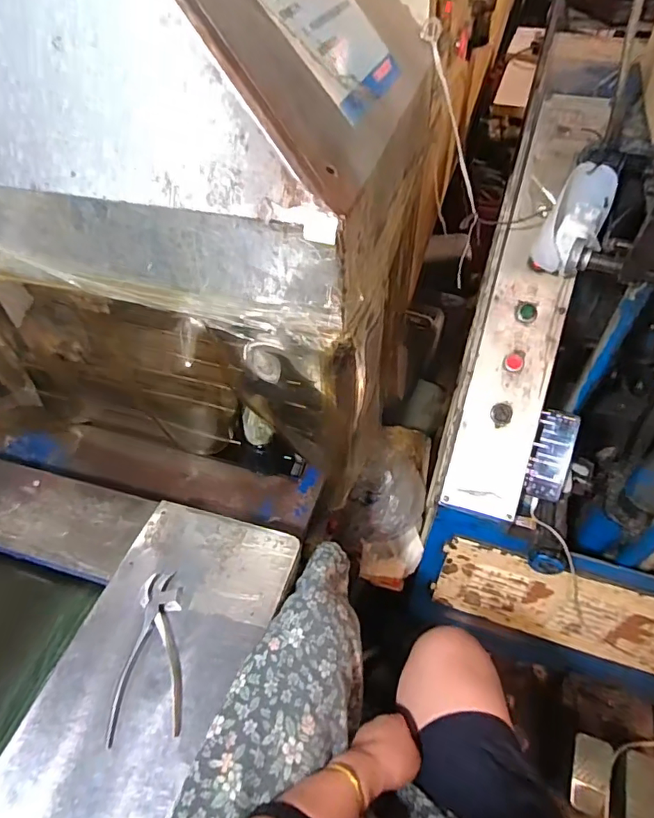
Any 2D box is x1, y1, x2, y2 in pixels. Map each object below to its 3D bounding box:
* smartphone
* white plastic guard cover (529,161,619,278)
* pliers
[{"bbox_3d":[0.402,0.083,0.916,0.067,0.010,0.160,16,94,33],"label":"smartphone"},{"bbox_3d":[0.391,-0.294,0.801,0.090,0.165,0.073,30,24,25],"label":"white plastic guard cover"},{"bbox_3d":[-0.209,0.289,0.615,0.076,0.012,0.186,-5,48,-3],"label":"pliers"}]

